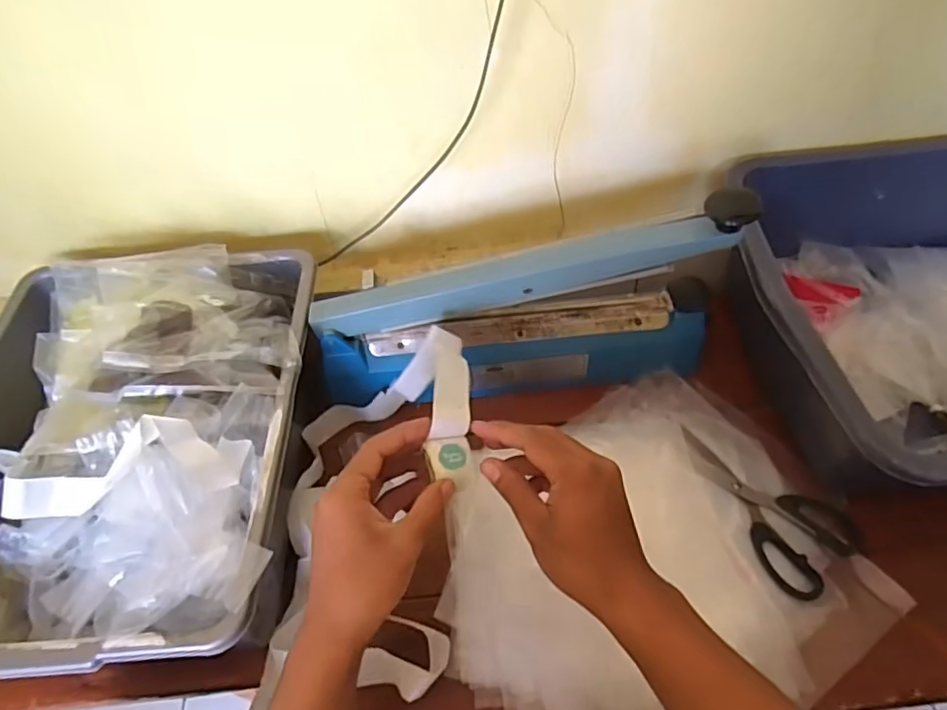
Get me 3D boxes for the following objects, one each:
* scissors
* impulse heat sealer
[{"bbox_3d":[0.271,0.131,0.555,0.088,0.007,0.172,-25,57,-15],"label":"scissors"},{"bbox_3d":[0.045,-0.043,0.573,0.391,0.183,0.076,-6,54,-2],"label":"impulse heat sealer"}]

